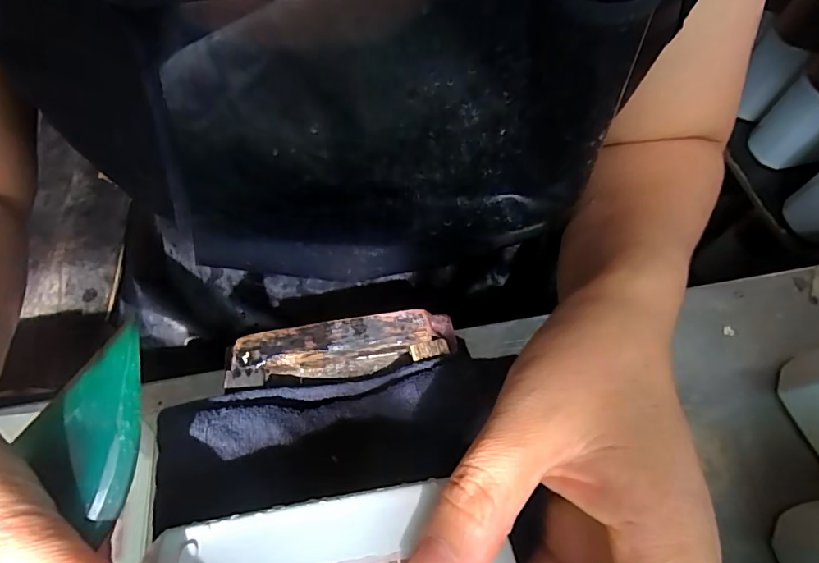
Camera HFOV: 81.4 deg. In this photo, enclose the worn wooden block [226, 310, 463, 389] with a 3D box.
[{"bbox_3d":[-0.032,0.032,0.227,0.102,0.020,0.024,-9,65,-1],"label":"worn wooden block"}]

